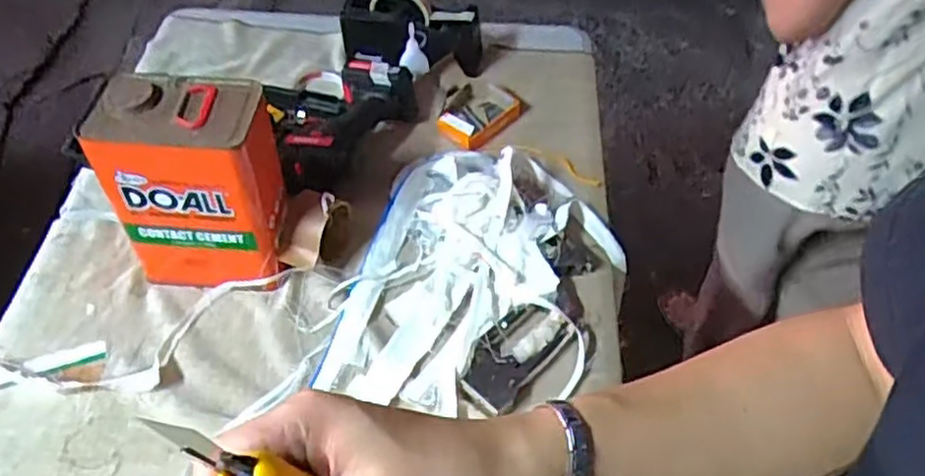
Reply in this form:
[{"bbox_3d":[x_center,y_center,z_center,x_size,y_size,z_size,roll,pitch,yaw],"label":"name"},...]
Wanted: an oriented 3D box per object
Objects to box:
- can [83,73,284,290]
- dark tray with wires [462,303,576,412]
[{"bbox_3d":[-0.290,-0.054,0.804,0.167,0.226,0.106,2,49,2],"label":"can"},{"bbox_3d":[0.055,0.122,0.786,0.072,0.019,0.129,33,56,25],"label":"dark tray with wires"}]

